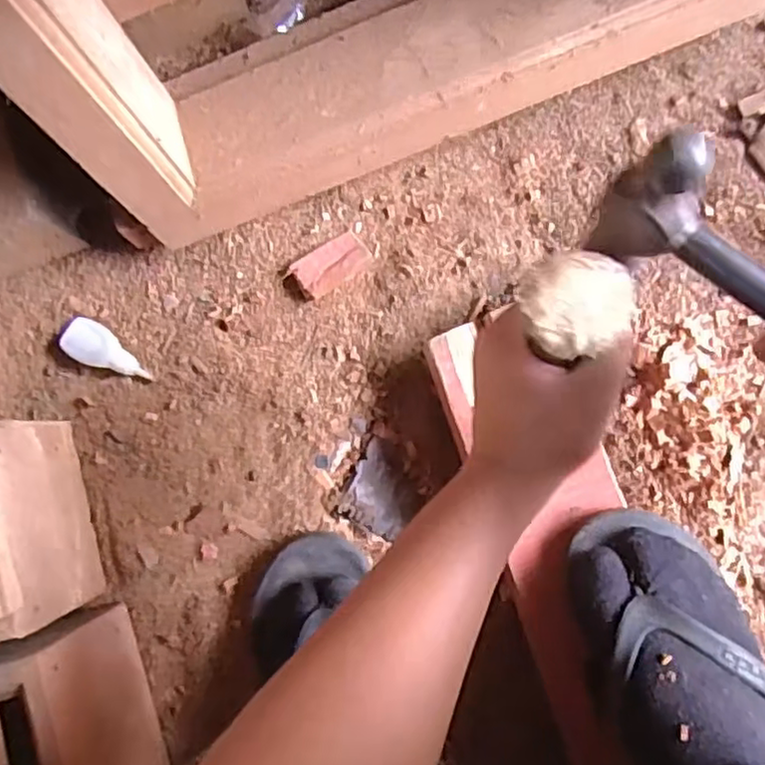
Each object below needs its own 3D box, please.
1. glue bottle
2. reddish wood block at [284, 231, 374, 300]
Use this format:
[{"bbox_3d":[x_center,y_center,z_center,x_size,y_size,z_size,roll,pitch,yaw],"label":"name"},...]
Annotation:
[{"bbox_3d":[-0.235,-0.027,0.580,0.079,0.015,0.034,26,93,4],"label":"glue bottle"},{"bbox_3d":[-0.046,-0.096,0.566,0.069,0.009,0.036,-33,88,5],"label":"reddish wood block"}]

